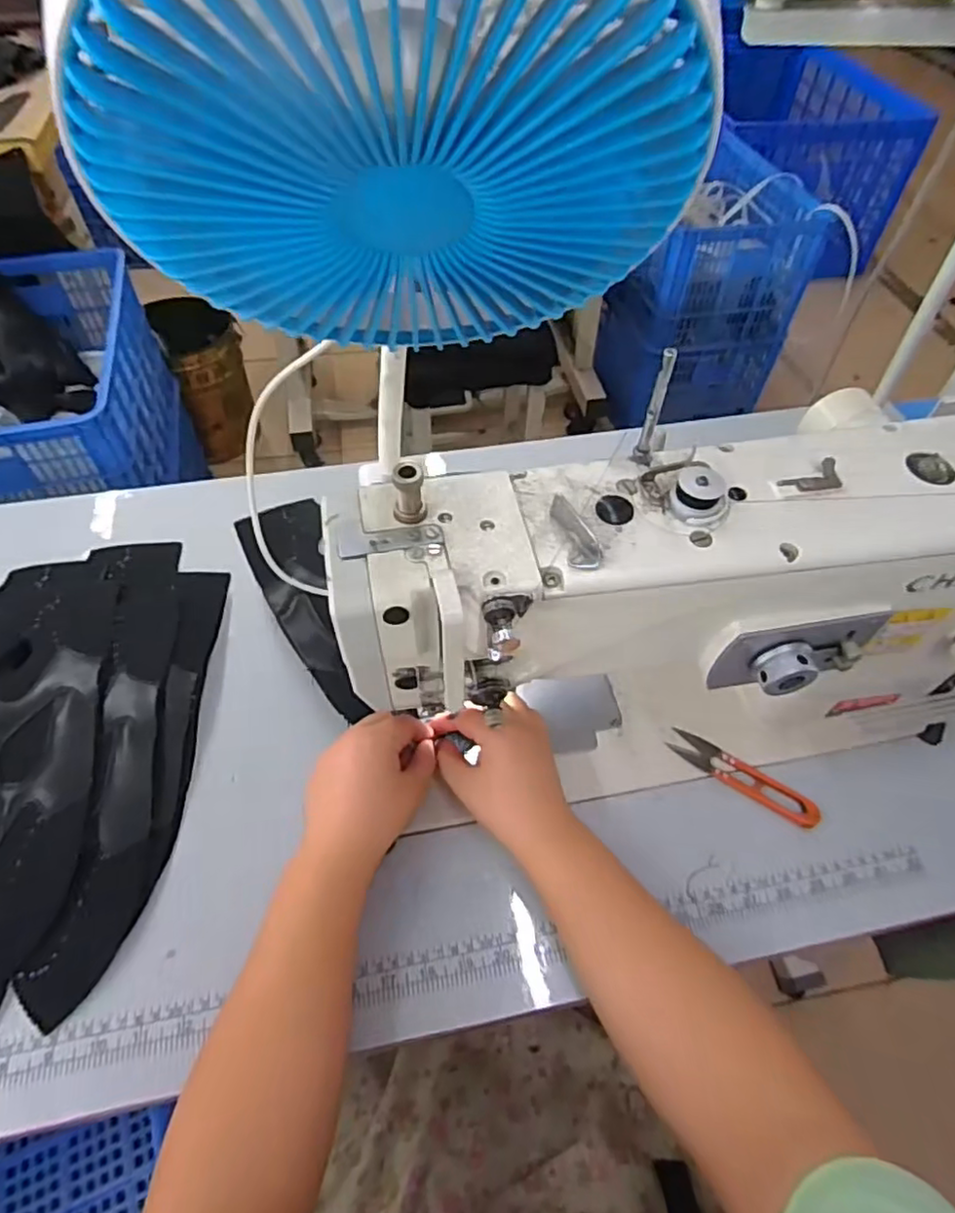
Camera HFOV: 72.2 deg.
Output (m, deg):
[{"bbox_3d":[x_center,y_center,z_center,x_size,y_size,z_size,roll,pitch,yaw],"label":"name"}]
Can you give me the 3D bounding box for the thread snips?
[{"bbox_3d":[0.207,0.134,0.511,0.117,0.010,0.026,29,58,19],"label":"thread snips"}]

